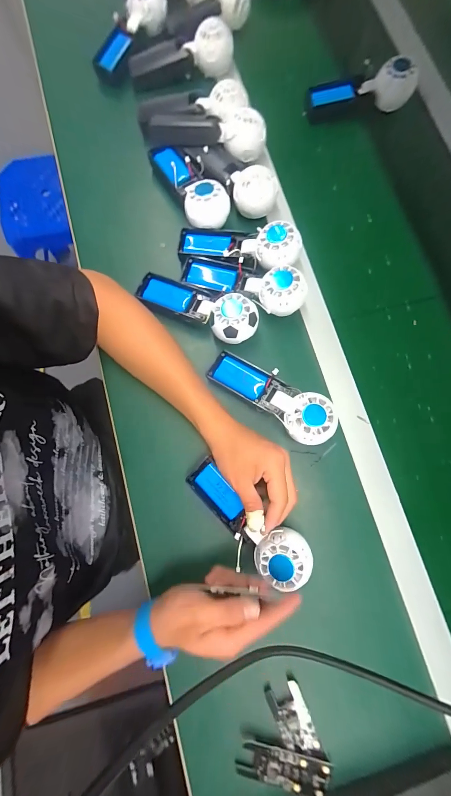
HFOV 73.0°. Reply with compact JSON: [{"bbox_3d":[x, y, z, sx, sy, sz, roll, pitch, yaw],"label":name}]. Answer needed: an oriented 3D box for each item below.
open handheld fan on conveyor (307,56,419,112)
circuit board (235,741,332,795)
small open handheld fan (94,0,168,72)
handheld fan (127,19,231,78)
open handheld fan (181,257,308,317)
[{"bbox_3d":[0.220,-0.510,0.502,0.162,0.063,0.044,0,79,-1],"label":"open handheld fan on conveyor"},{"bbox_3d":[0.064,0.408,0.334,0.098,0.008,0.038,13,79,2],"label":"circuit board"},{"bbox_3d":[-0.159,-0.619,0.503,0.061,0.039,0.159,35,81,6],"label":"small open handheld fan"},{"bbox_3d":[-0.075,-0.573,0.503,0.171,0.050,0.044,-7,79,-2],"label":"handheld fan"},{"bbox_3d":[0.025,-0.159,0.426,0.173,0.040,0.063,17,79,16],"label":"open handheld fan"}]

